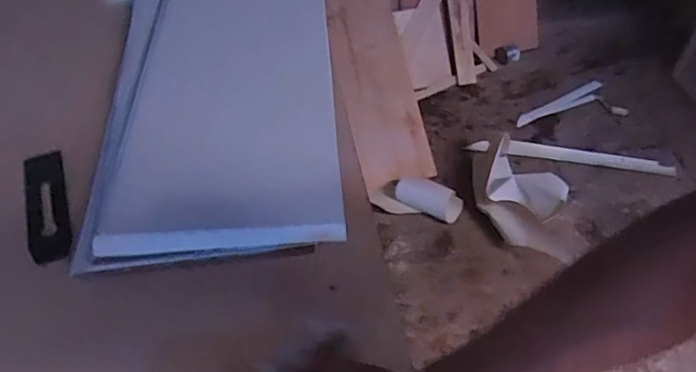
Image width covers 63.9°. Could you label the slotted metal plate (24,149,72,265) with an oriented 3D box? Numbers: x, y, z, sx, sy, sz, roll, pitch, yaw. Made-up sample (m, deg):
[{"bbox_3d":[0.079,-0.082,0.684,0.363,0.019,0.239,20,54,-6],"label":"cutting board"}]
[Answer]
[{"bbox_3d":[-0.348,0.021,0.646,0.043,0.015,0.167,-17,48,-15],"label":"slotted metal plate"}]

